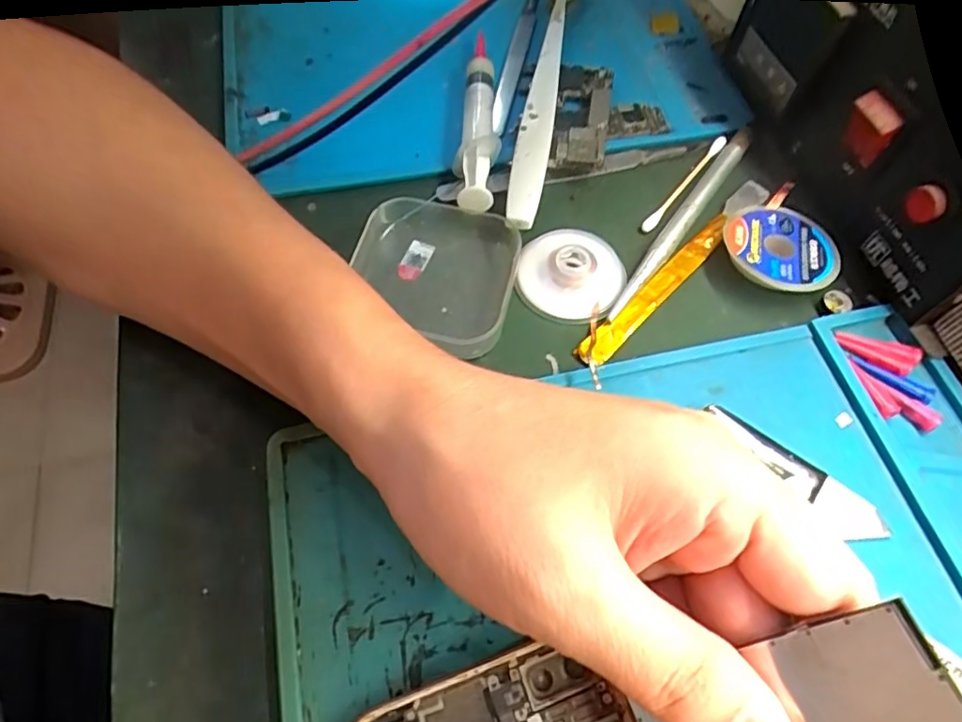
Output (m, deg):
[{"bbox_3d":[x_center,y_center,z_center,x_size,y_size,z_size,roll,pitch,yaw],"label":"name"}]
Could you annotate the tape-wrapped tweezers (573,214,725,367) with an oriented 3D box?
[{"bbox_3d":[0.070,-0.028,0.241,0.010,0.005,0.093,40,68,20],"label":"tape-wrapped tweezers"}]

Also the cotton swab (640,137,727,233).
[{"bbox_3d":[0.091,-0.079,0.267,0.005,0.005,0.067,36,67,18],"label":"cotton swab"}]

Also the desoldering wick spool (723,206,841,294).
[{"bbox_3d":[0.121,-0.045,0.243,0.044,0.010,0.043,0,61,0],"label":"desoldering wick spool"}]

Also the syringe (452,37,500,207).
[{"bbox_3d":[-0.002,-0.104,0.264,0.018,0.020,0.088,0,61,0],"label":"syringe"}]

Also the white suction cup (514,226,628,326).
[{"bbox_3d":[0.036,-0.035,0.237,0.041,0.009,0.037,13,62,7],"label":"white suction cup"}]

